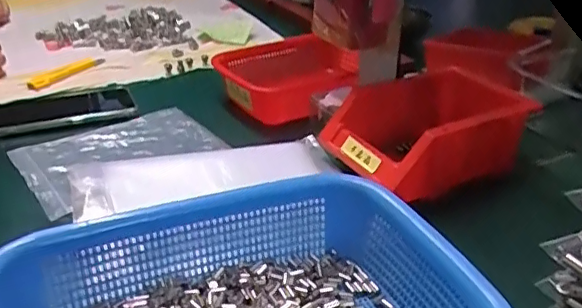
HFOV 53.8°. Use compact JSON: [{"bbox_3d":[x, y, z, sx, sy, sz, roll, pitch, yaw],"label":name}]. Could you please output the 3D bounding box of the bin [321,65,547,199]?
[{"bbox_3d":[0.131,-0.026,0.572,0.157,0.074,0.120,-15,34,-25],"label":"bin"}]

